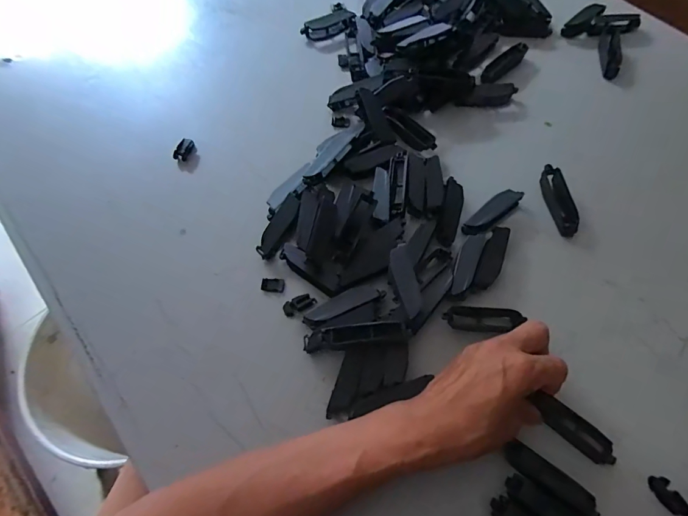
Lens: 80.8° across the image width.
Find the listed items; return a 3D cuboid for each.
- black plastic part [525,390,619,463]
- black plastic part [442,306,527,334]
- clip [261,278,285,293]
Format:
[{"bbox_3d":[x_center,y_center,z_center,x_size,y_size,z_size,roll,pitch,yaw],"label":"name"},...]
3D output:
[{"bbox_3d":[0.182,0.135,0.319,0.068,0.004,0.022,39,86,16],"label":"black plastic part"},{"bbox_3d":[0.124,0.055,0.358,0.070,0.014,0.020,4,63,-7],"label":"black plastic part"},{"bbox_3d":[-0.067,0.025,0.382,0.021,0.004,0.013,5,64,3],"label":"clip"}]

